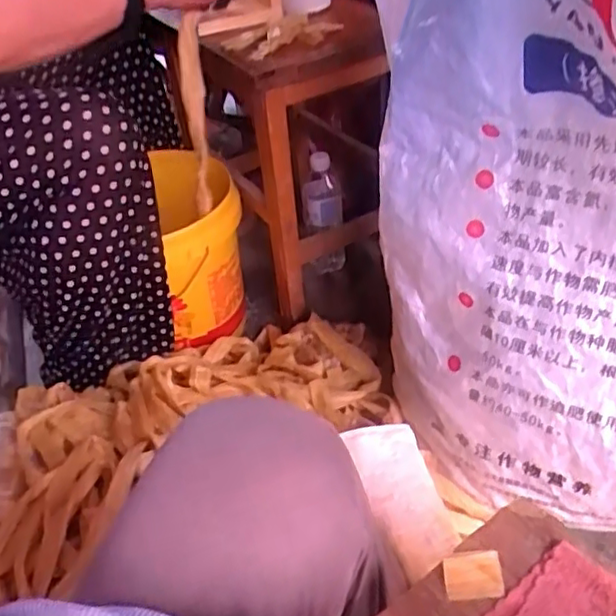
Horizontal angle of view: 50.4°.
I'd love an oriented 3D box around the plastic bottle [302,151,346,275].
[{"bbox_3d":[0.025,-0.158,1.114,0.066,0.214,0.081,-3,39,4],"label":"plastic bottle"}]

